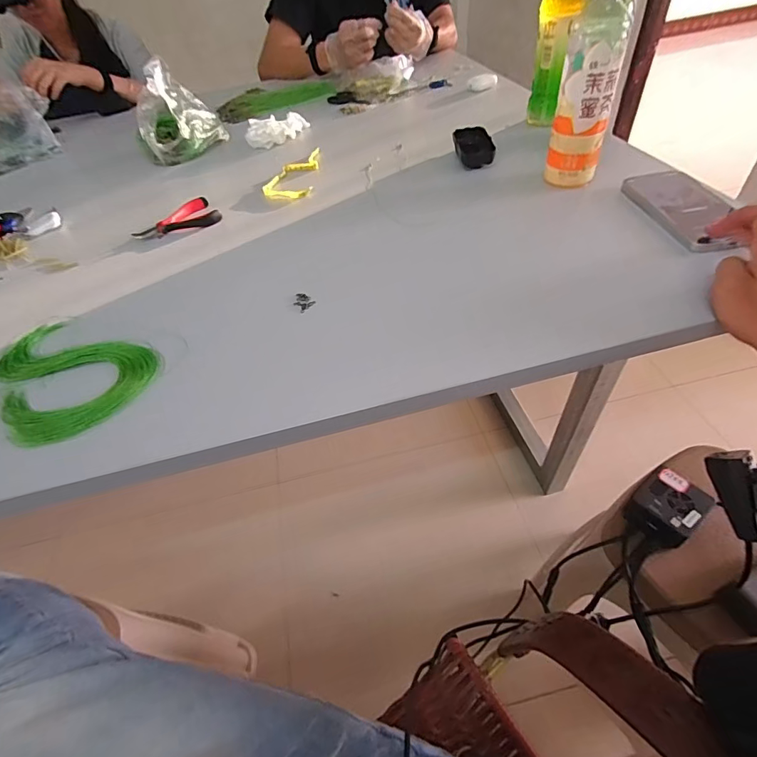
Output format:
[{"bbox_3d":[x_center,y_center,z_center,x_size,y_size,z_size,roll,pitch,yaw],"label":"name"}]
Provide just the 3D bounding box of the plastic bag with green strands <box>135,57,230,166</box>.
[{"bbox_3d":[-0.371,-0.477,0.761,0.104,0.130,0.138,4,49,10],"label":"plastic bag with green strands"}]

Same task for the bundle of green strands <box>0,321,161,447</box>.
[{"bbox_3d":[-0.312,-0.002,0.411,0.180,0.020,0.127,17,53,21],"label":"bundle of green strands"}]

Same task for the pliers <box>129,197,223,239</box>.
[{"bbox_3d":[-0.290,-0.224,0.603,0.115,0.012,0.064,-31,52,-19],"label":"pliers"}]

